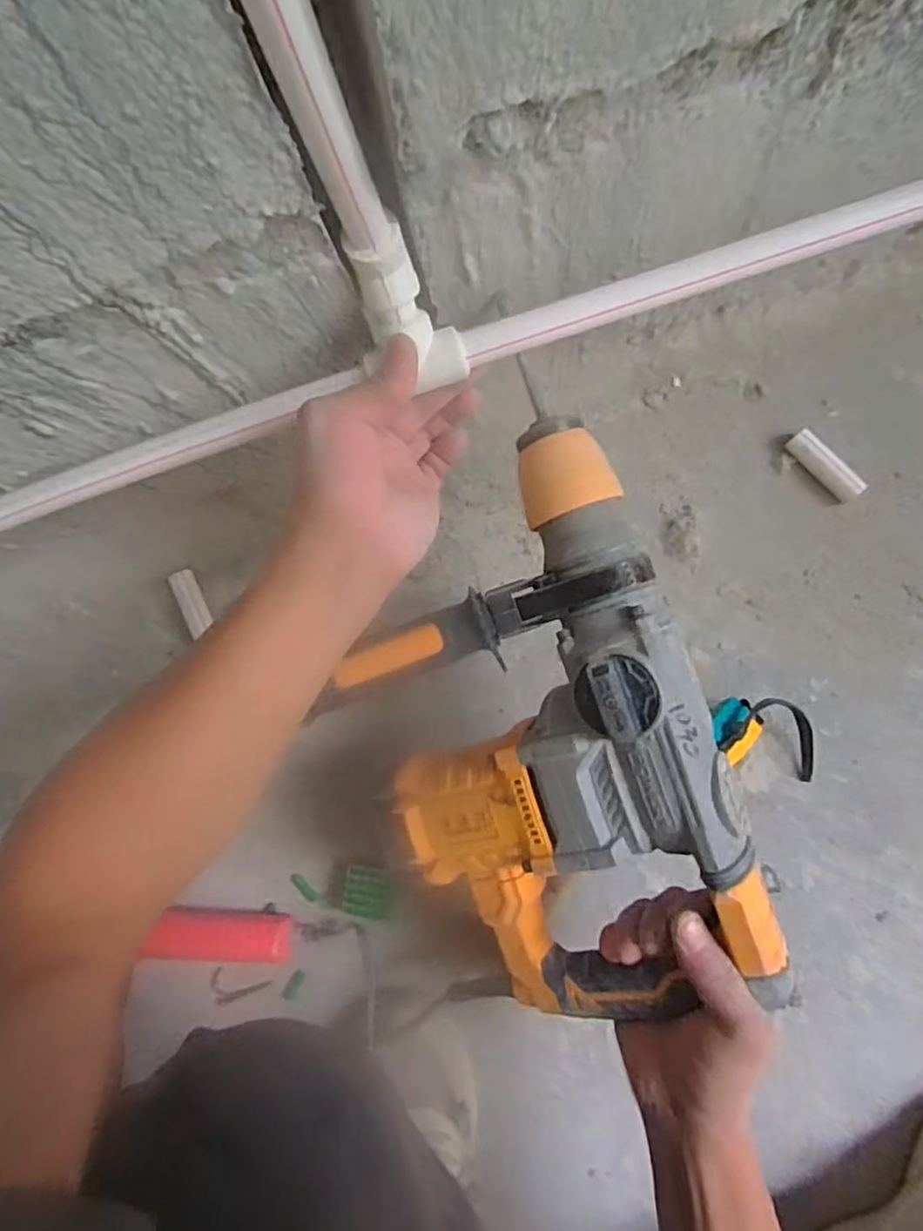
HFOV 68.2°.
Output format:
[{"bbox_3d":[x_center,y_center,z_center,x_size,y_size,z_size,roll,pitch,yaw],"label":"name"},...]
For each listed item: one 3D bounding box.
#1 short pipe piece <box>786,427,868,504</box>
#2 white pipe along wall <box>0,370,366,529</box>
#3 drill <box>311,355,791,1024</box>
[{"bbox_3d":[0.289,-0.118,0.540,0.021,0.017,0.066,-42,83,3],"label":"short pipe piece"},{"bbox_3d":[-0.282,-0.064,0.422,0.468,0.027,0.021,-19,85,6],"label":"white pipe along wall"},{"bbox_3d":[0.049,0.075,0.421,0.209,0.104,0.342,-22,89,26],"label":"drill"}]

